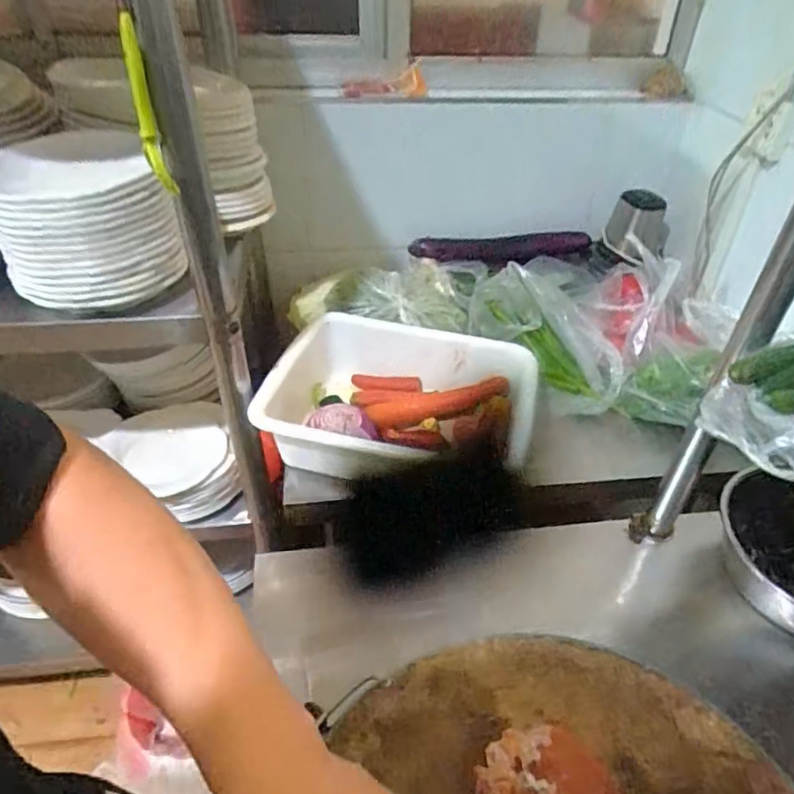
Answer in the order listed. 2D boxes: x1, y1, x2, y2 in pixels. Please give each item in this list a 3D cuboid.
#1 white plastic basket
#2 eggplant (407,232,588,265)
[{"bbox_3d":[0.004,0.004,0.916,0.411,0.132,0.262,0,40,-2],"label":"white plastic basket"},{"bbox_3d":[0.203,-0.294,1.163,0.352,0.047,0.060,2,40,1],"label":"eggplant"}]

